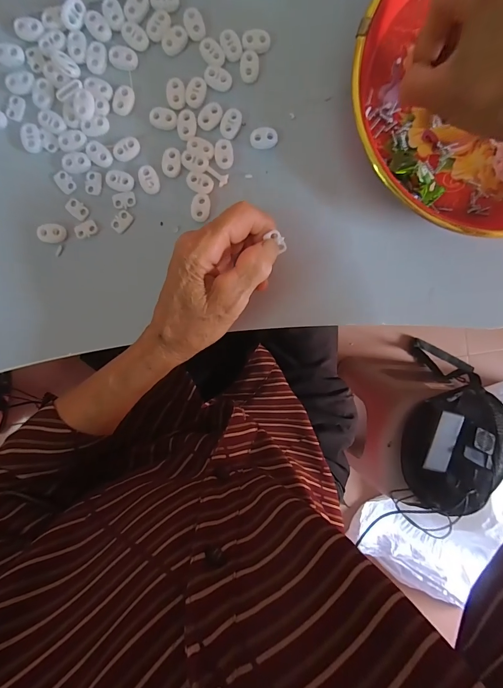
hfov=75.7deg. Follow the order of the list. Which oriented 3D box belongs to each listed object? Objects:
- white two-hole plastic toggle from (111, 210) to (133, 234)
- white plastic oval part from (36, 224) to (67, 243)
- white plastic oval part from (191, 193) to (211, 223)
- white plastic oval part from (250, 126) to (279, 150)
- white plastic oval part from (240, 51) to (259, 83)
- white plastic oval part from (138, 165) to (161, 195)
[{"bbox_3d":[-0.107,-0.101,0.267,0.012,0.004,0.018,38,95,-4],"label":"white two-hole plastic toggle"},{"bbox_3d":[-0.162,-0.090,0.263,0.021,0.005,0.015,-3,96,0],"label":"white plastic oval part"},{"bbox_3d":[-0.042,-0.112,0.267,0.015,0.004,0.022,8,96,-1],"label":"white plastic oval part"},{"bbox_3d":[0.010,-0.166,0.261,0.022,0.004,0.015,-2,96,0],"label":"white plastic oval part"},{"bbox_3d":[-0.001,-0.219,0.256,0.015,0.004,0.022,-2,96,0],"label":"white plastic oval part"},{"bbox_3d":[-0.084,-0.133,0.264,0.015,0.005,0.021,-19,96,1],"label":"white plastic oval part"}]

